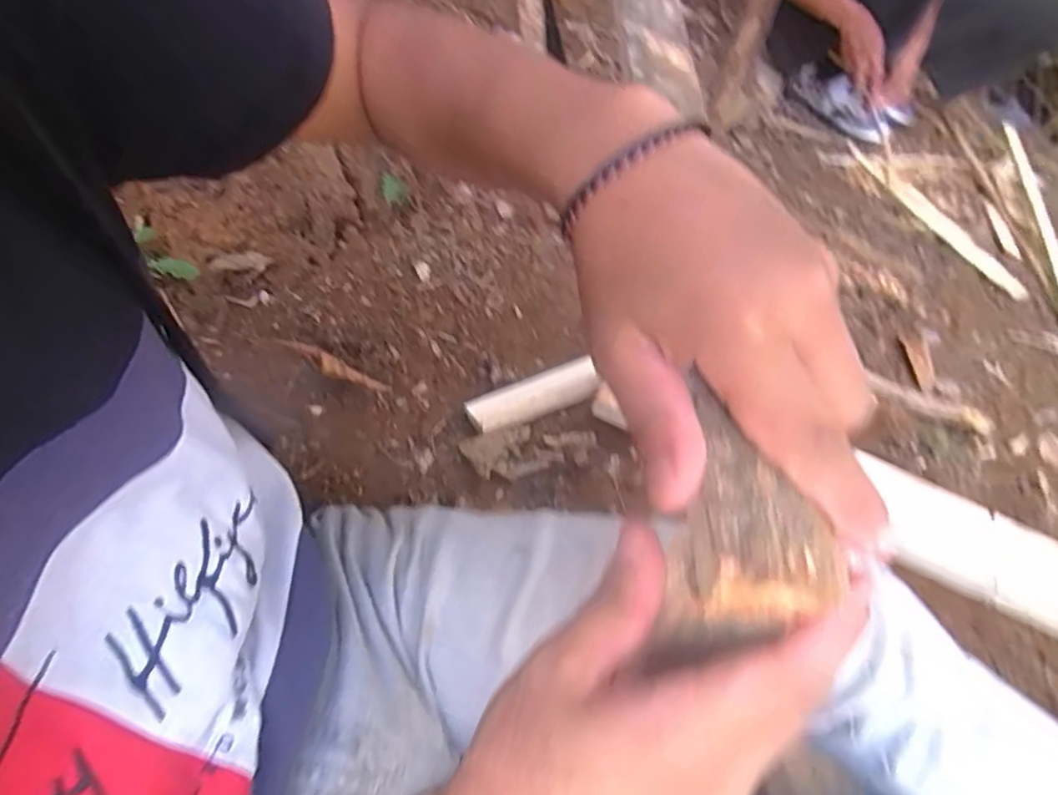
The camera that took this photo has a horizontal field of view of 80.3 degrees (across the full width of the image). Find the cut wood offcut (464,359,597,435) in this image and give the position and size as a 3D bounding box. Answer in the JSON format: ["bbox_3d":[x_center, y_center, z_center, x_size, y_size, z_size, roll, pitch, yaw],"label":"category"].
[{"bbox_3d":[0.007,-0.002,0.707,0.152,0.028,0.042,-23,48,-18],"label":"cut wood offcut"}]

